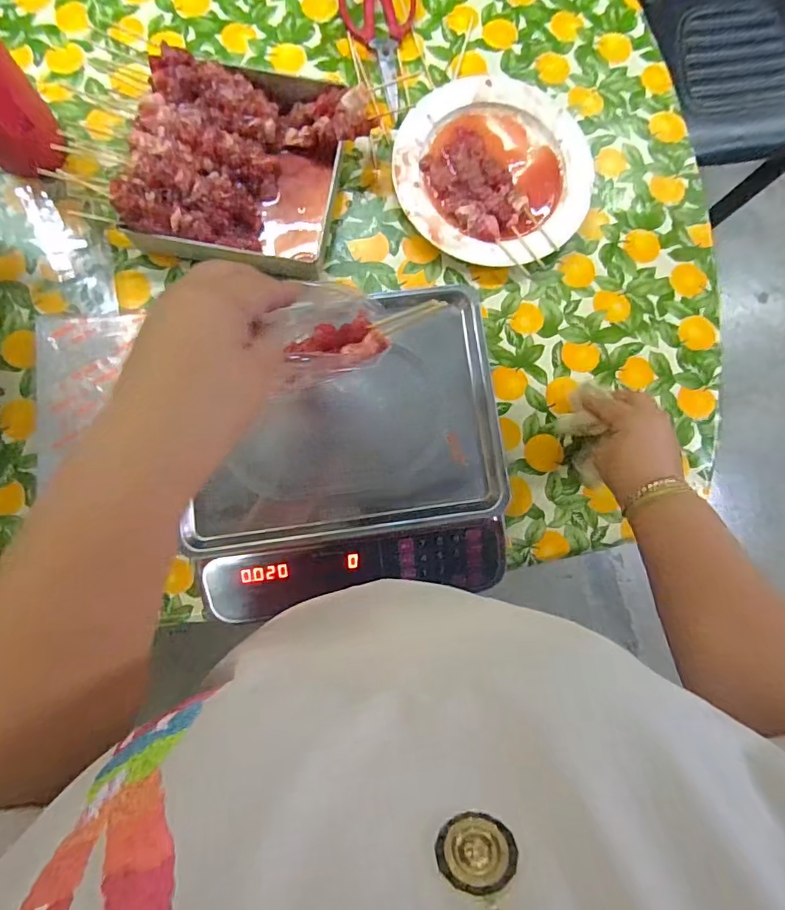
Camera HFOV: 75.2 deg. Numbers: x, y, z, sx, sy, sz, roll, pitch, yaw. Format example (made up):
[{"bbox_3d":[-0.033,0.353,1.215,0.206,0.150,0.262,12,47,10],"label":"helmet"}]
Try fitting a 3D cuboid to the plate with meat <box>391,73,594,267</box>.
[{"bbox_3d":[0.131,-0.358,0.647,0.247,0.031,0.240,0,84,-2],"label":"plate with meat"}]

